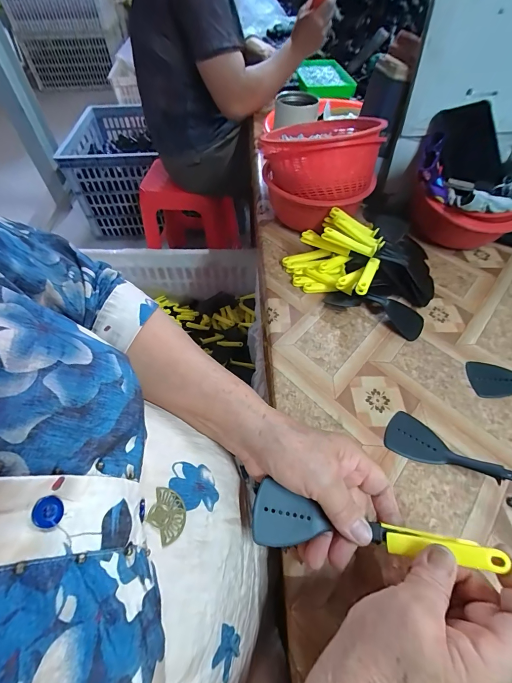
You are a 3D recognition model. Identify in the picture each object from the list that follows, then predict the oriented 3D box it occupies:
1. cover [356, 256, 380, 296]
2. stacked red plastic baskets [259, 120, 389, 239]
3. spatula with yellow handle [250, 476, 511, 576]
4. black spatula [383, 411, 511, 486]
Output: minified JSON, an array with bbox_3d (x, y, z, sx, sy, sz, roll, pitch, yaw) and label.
[{"bbox_3d":[0.148,-0.089,0.422,0.015,0.015,0.072,22,55,17],"label":"cover"},{"bbox_3d":[0.104,-0.284,0.530,0.174,0.149,0.176,13,55,10],"label":"stacked red plastic baskets"},{"bbox_3d":[0.083,0.150,0.244,0.171,0.031,0.041,5,53,16],"label":"spatula with yellow handle"},{"bbox_3d":[0.199,0.113,0.320,0.129,0.017,0.046,16,54,32],"label":"black spatula"}]

